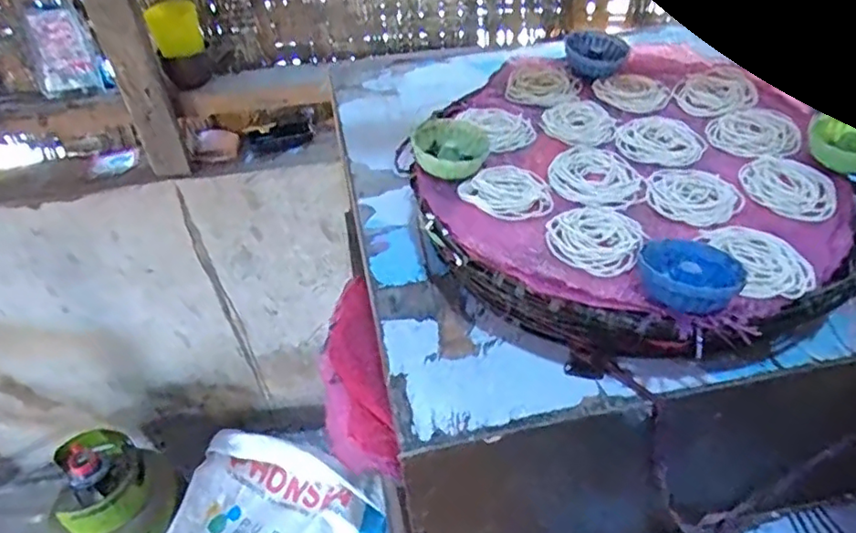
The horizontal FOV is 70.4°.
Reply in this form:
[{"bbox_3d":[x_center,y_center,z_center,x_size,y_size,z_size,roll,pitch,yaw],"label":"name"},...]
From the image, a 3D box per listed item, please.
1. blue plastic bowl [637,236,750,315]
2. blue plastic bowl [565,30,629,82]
[{"bbox_3d":[0.160,0.004,0.371,0.058,0.025,0.063,-3,42,2],"label":"blue plastic bowl"},{"bbox_3d":[0.164,-0.207,0.591,0.057,0.022,0.060,-3,42,2],"label":"blue plastic bowl"}]

